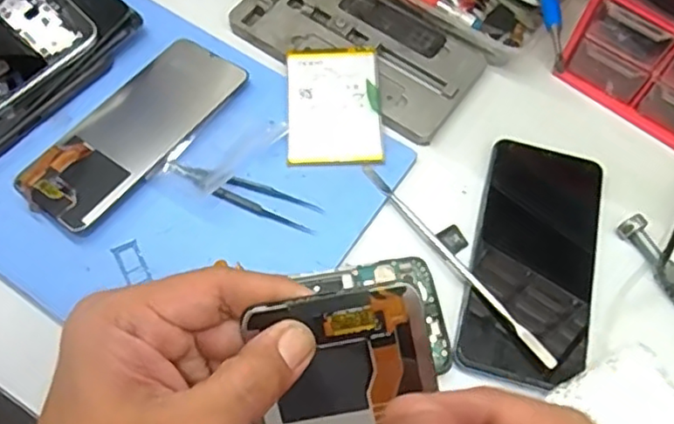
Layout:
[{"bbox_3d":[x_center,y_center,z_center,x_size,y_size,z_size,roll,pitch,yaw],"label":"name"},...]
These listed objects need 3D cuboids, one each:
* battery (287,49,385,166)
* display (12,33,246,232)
[{"bbox_3d":[-0.002,-0.076,0.434,0.063,0.010,0.090,0,68,-3],"label":"battery"},{"bbox_3d":[-0.136,-0.057,0.422,0.069,0.009,0.157,31,64,21],"label":"display"}]

